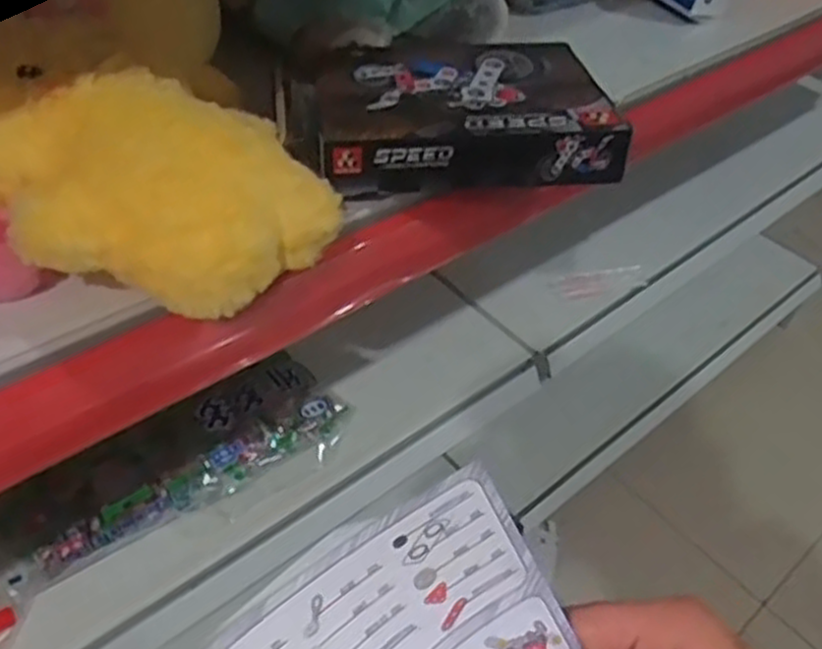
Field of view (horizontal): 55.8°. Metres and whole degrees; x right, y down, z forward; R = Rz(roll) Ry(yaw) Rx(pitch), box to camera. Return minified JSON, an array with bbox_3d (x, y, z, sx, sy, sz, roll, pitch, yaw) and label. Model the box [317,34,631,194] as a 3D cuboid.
[{"bbox_3d":[0.030,-0.158,0.554,0.201,0.048,0.160,-3,46,-11],"label":"box"}]

